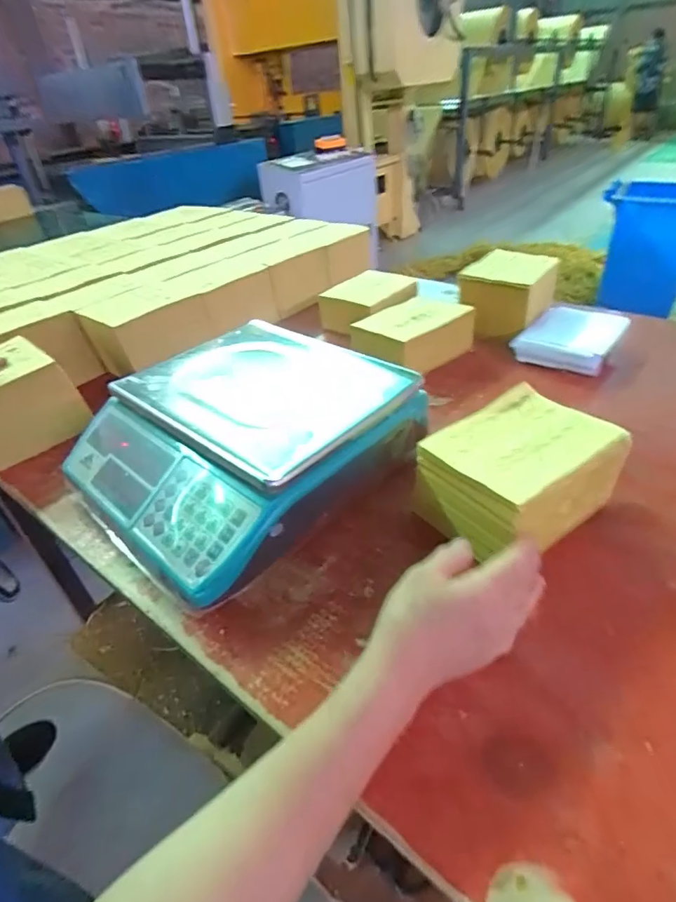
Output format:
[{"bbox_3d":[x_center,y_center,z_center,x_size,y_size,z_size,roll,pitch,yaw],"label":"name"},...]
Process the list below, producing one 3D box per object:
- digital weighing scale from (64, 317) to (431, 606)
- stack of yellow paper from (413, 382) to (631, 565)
[{"bbox_3d":[-0.118,-0.019,0.548,0.307,0.118,0.320,27,47,36],"label":"digital weighing scale"},{"bbox_3d":[0.168,0.019,0.459,0.161,0.082,0.124,-24,40,-24],"label":"stack of yellow paper"}]

